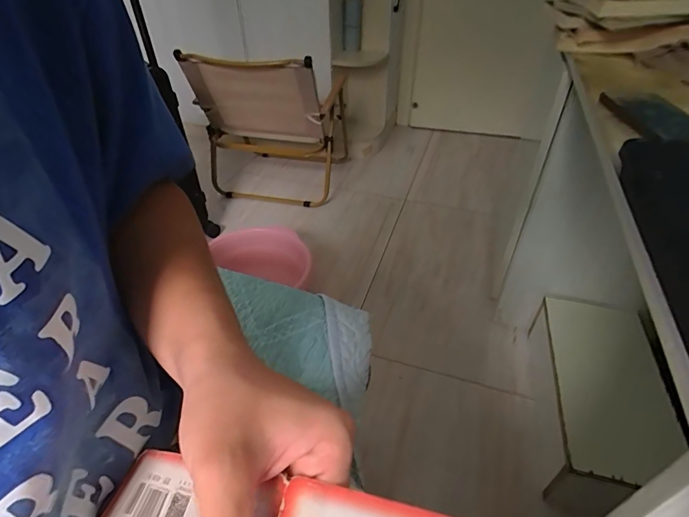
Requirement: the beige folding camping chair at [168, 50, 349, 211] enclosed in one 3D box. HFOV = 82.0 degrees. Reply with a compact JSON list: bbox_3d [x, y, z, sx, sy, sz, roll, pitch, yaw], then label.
[{"bbox_3d":[-0.269,-0.559,1.656,0.507,0.568,0.424,4,40,5],"label":"beige folding camping chair"}]

